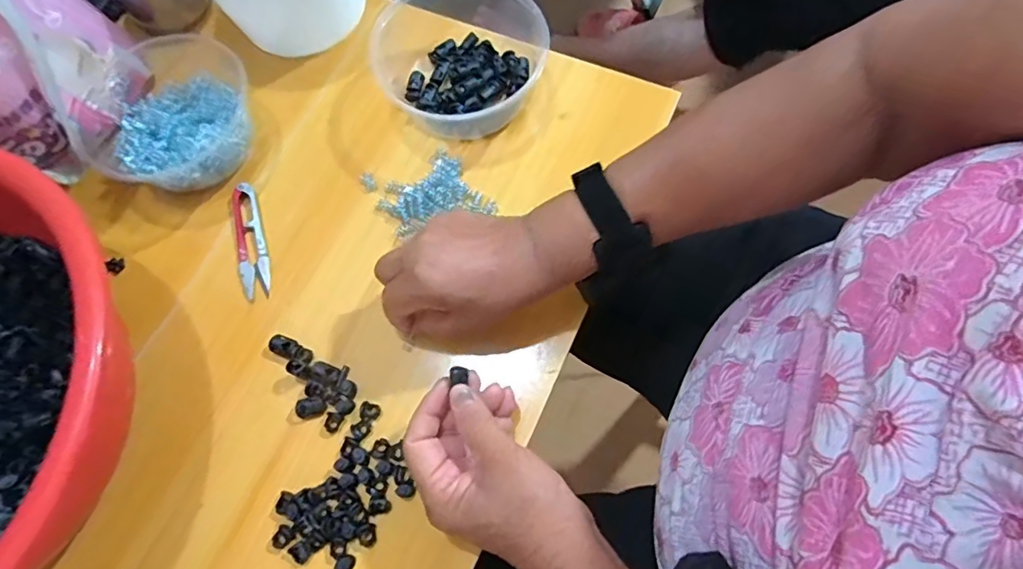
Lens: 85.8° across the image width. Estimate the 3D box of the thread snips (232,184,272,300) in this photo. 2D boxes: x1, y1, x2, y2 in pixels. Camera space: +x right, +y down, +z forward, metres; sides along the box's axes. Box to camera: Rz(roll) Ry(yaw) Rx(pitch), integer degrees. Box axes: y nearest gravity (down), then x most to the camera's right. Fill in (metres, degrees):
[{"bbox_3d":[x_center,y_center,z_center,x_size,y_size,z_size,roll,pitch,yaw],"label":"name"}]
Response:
[{"bbox_3d":[-0.213,-0.036,0.448,0.024,0.013,0.098,-14,70,-3],"label":"thread snips"}]

